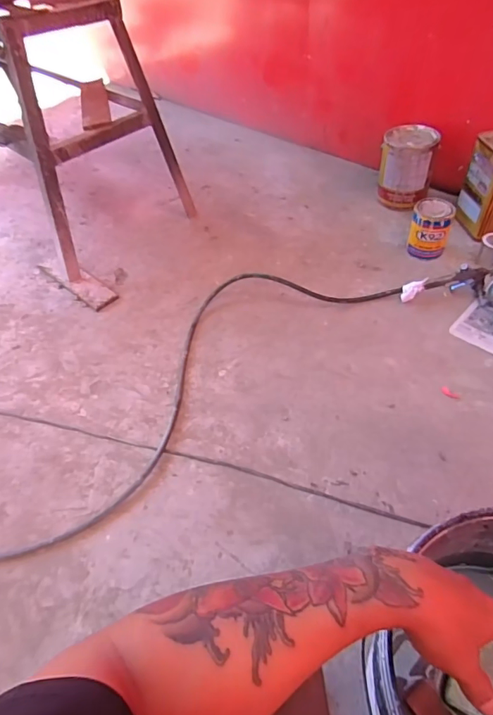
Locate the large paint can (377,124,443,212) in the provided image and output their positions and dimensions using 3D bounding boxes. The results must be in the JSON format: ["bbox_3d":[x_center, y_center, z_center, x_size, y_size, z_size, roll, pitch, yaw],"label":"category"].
[{"bbox_3d":[0.501,-0.593,1.411,0.154,0.217,0.151,9,52,13],"label":"large paint can"}]

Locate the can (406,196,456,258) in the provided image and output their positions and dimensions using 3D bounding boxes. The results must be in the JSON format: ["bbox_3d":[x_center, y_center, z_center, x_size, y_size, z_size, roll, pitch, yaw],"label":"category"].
[{"bbox_3d":[0.514,-0.356,1.252,0.106,0.151,0.096,18,53,19],"label":"can"}]

